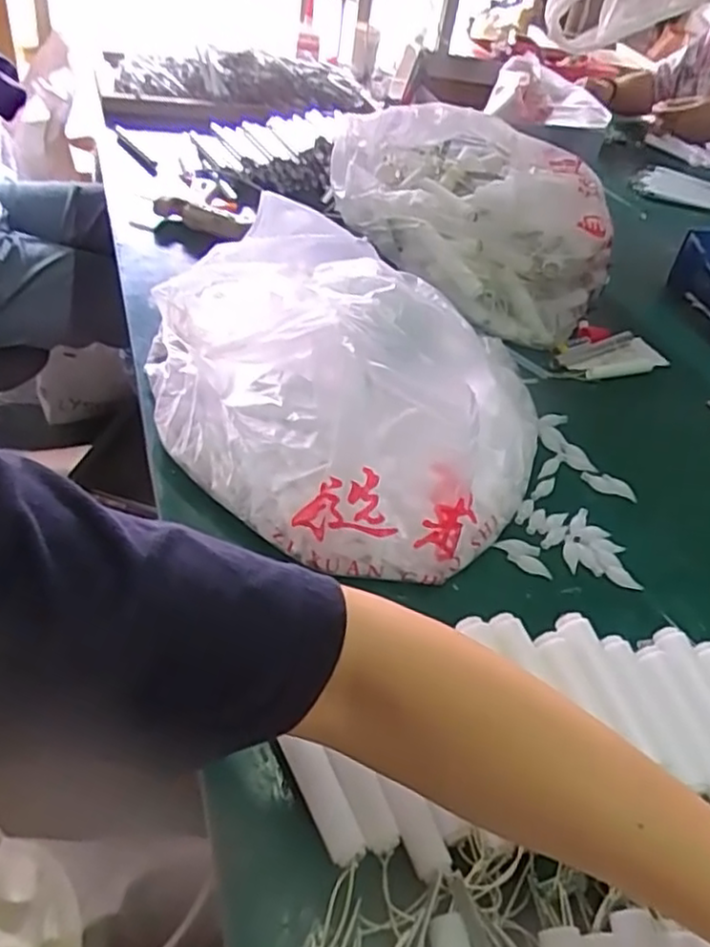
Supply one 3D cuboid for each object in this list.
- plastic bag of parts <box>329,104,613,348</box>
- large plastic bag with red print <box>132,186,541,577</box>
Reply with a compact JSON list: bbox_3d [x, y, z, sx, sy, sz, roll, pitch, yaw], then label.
[{"bbox_3d":[0.112,-0.291,0.777,0.189,0.168,0.349,-20,50,-34],"label":"plastic bag of parts"},{"bbox_3d":[-0.019,-0.076,0.514,0.323,0.137,0.239,22,41,11],"label":"large plastic bag with red print"}]

